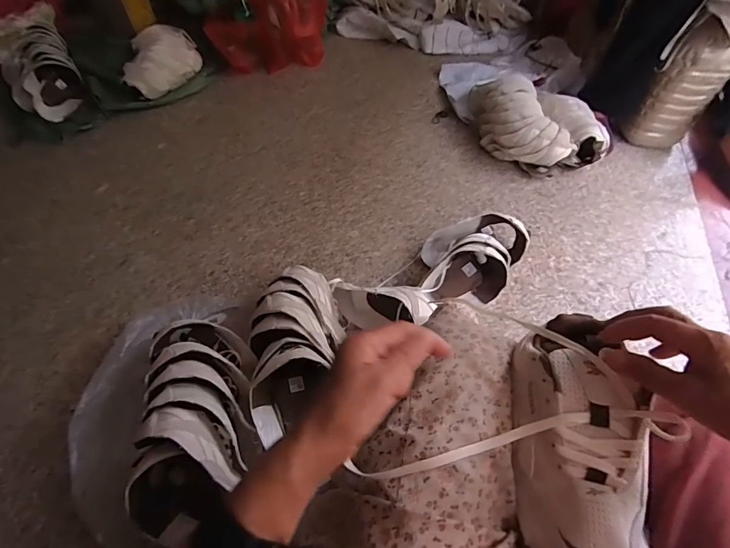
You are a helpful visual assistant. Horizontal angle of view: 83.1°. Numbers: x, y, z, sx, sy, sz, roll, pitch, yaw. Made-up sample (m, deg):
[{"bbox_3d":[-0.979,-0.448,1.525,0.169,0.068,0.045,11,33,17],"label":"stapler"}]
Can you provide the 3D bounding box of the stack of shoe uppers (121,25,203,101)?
[{"bbox_3d":[-0.674,-0.742,1.391,0.132,0.127,0.341,20,57,13],"label":"stack of shoe uppers"}]

